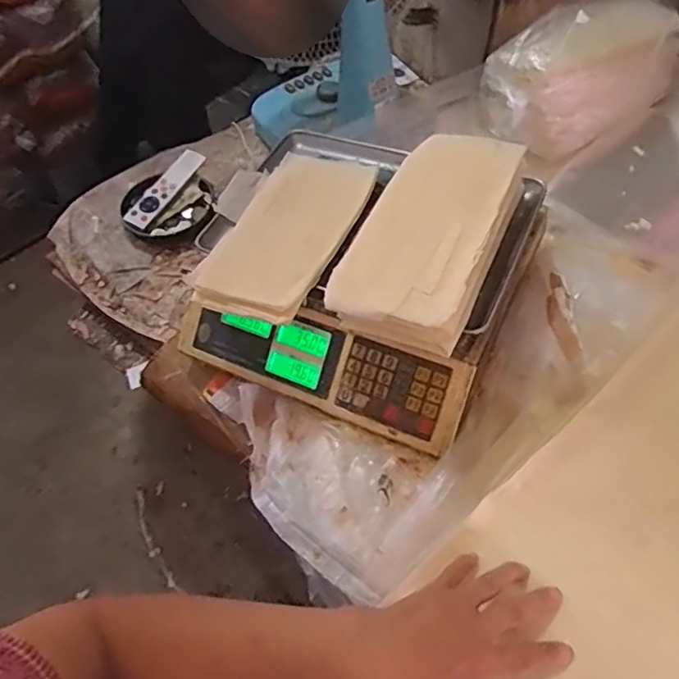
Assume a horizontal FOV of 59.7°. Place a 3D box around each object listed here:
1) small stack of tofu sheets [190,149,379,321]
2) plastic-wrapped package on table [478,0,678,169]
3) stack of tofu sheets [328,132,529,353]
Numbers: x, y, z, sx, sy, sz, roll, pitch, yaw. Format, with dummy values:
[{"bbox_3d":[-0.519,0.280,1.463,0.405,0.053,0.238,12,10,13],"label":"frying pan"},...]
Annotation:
[{"bbox_3d":[-0.055,-0.125,0.650,0.125,0.020,0.246,18,58,18],"label":"small stack of tofu sheets"},{"bbox_3d":[0.370,-0.392,0.838,0.316,0.131,0.176,-26,56,-12],"label":"plastic-wrapped package on table"},{"bbox_3d":[0.093,-0.107,0.587,0.130,0.044,0.258,20,59,19],"label":"stack of tofu sheets"}]

